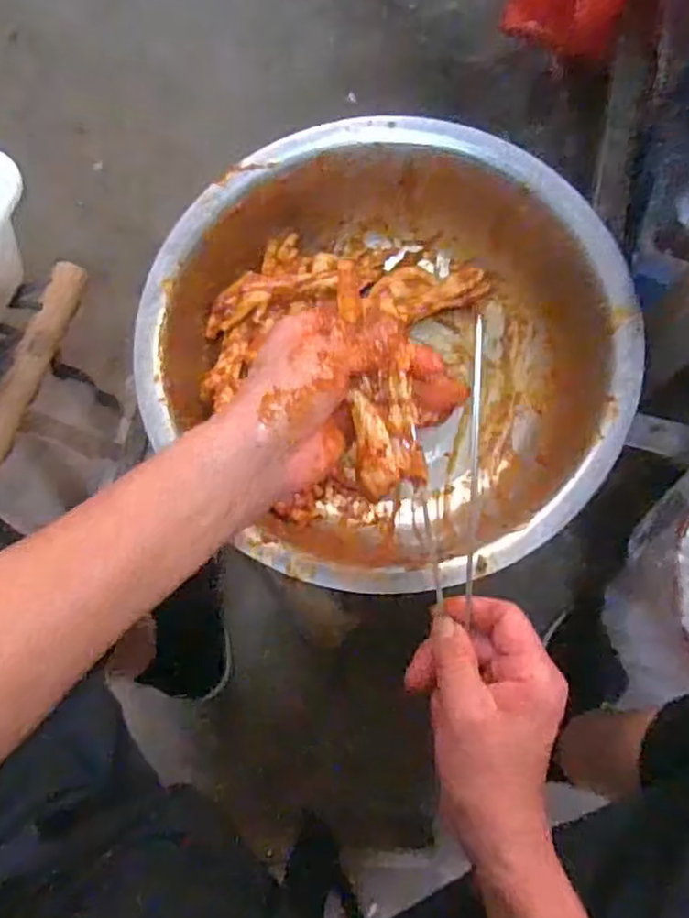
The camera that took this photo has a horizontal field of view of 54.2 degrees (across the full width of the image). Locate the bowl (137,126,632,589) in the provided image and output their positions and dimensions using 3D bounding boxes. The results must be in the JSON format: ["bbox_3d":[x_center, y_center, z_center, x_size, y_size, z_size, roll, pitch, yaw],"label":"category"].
[{"bbox_3d":[0.026,-0.074,0.518,0.343,0.123,0.339,1,74,-2],"label":"bowl"}]

